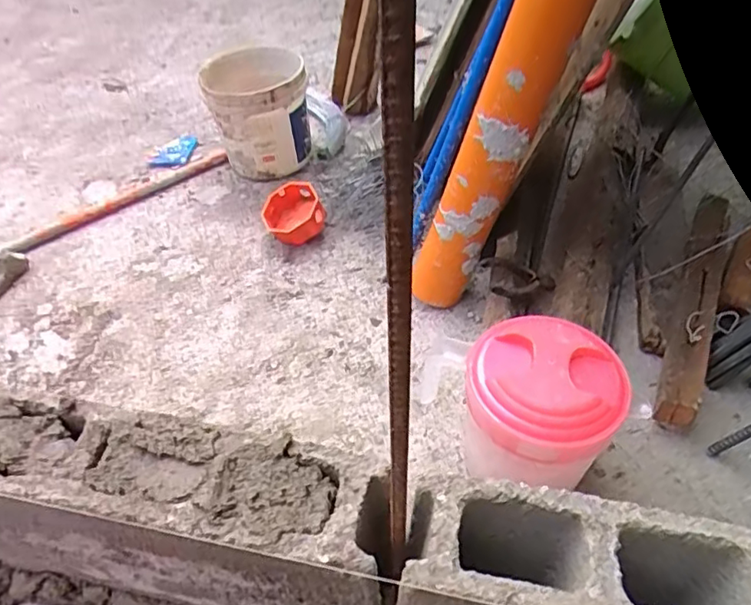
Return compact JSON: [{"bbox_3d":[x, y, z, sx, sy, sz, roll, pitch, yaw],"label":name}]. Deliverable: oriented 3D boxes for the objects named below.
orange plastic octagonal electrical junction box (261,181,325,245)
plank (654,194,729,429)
[{"bbox_3d":[-0.145,-0.159,1.043,0.110,0.051,0.112,-43,69,7],"label":"orange plastic octagonal electrical junction box"},{"bbox_3d":[0.458,-0.011,0.844,0.050,0.072,0.451,19,49,18],"label":"plank"}]

